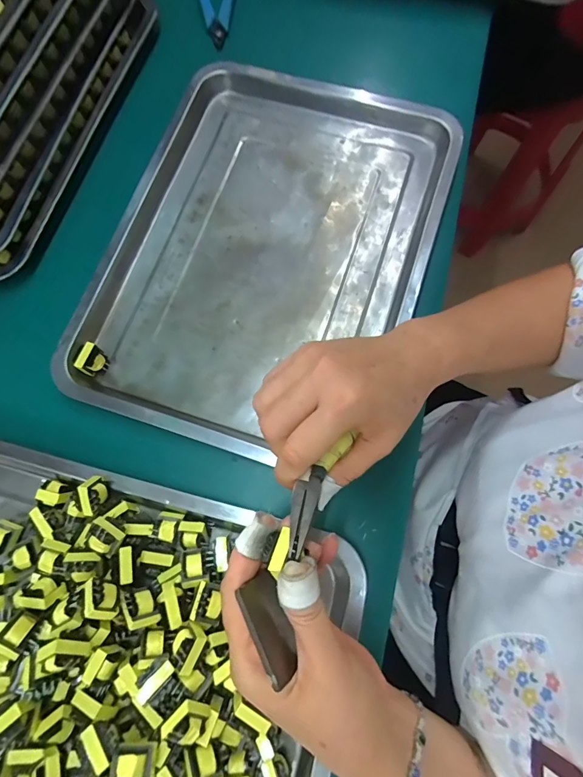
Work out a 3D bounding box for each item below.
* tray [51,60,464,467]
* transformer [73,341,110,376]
[{"bbox_3d":[-0.021,-0.141,0.374,0.293,0.034,0.397,19,76,4],"label":"tray"},{"bbox_3d":[-0.177,-0.025,0.343,0.018,0.022,0.025,27,77,6],"label":"transformer"}]

